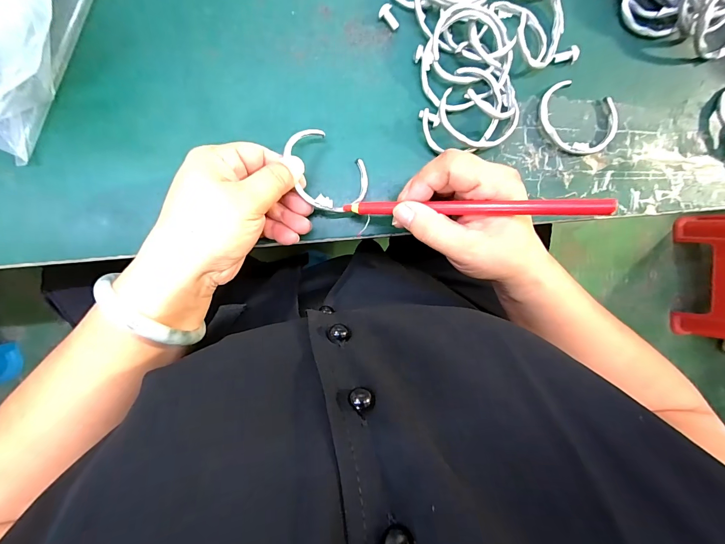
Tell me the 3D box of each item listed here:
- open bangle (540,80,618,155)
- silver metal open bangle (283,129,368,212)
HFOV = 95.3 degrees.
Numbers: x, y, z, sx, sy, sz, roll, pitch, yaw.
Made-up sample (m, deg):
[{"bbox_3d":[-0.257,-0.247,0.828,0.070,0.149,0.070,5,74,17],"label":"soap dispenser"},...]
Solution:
[{"bbox_3d":[0.179,-0.126,0.274,0.069,0.008,0.053,21,92,-6],"label":"open bangle"},{"bbox_3d":[-0.026,-0.074,0.248,0.069,0.005,0.054,29,70,-24],"label":"silver metal open bangle"}]

